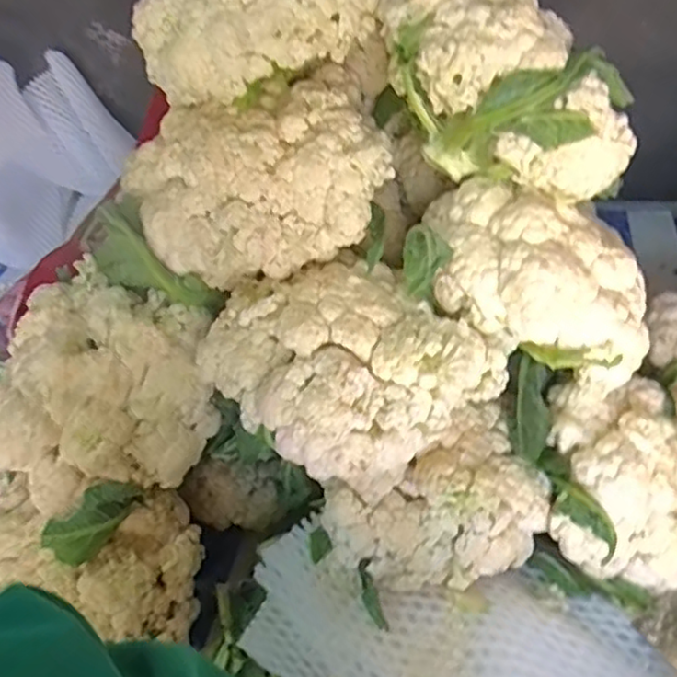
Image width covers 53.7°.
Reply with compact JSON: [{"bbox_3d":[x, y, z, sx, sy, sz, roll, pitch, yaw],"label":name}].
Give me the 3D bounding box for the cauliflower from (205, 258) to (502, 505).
[{"bbox_3d":[0.007,0.026,0.492,0.173,0.110,0.162,29,52,34],"label":"cauliflower"}]

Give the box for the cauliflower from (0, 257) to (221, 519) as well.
[{"bbox_3d":[-0.183,0.037,0.501,0.164,0.091,0.151,-3,41,3],"label":"cauliflower"}]

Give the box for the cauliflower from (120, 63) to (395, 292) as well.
[{"bbox_3d":[-0.059,-0.123,0.518,0.202,0.105,0.139,-15,42,-10],"label":"cauliflower"}]

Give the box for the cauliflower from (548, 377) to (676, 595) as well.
[{"bbox_3d":[0.210,0.108,0.503,0.107,0.104,0.114,-3,41,3],"label":"cauliflower"}]

